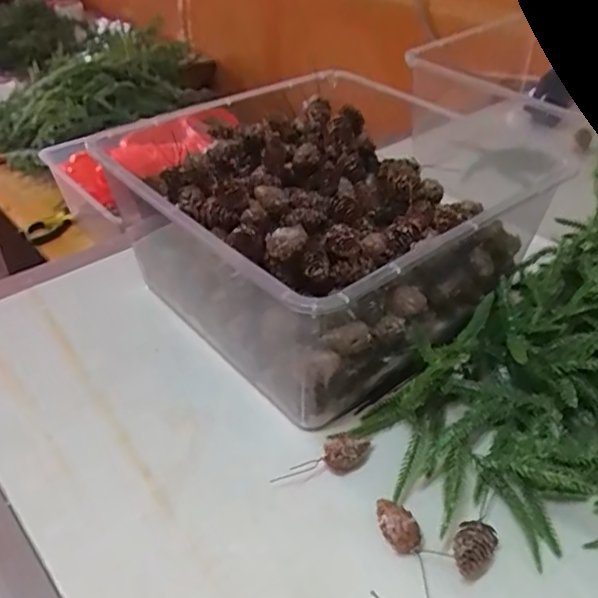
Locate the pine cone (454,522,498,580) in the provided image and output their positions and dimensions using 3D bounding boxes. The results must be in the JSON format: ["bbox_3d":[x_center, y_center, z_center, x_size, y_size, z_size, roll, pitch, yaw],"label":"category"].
[{"bbox_3d":[0.107,0.153,0.364,0.023,0.018,0.032,22,43,24],"label":"pine cone"}]

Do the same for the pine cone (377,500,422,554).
[{"bbox_3d":[0.062,0.145,0.377,0.018,0.019,0.034,-25,45,-28],"label":"pine cone"}]

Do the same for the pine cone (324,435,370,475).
[{"bbox_3d":[0.035,0.107,0.420,0.038,0.021,0.023,-14,41,-18],"label":"pine cone"}]

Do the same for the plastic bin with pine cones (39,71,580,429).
[{"bbox_3d":[0.024,-0.054,0.522,0.277,0.143,0.268,-30,48,-32],"label":"plastic bin with pine cones"}]

